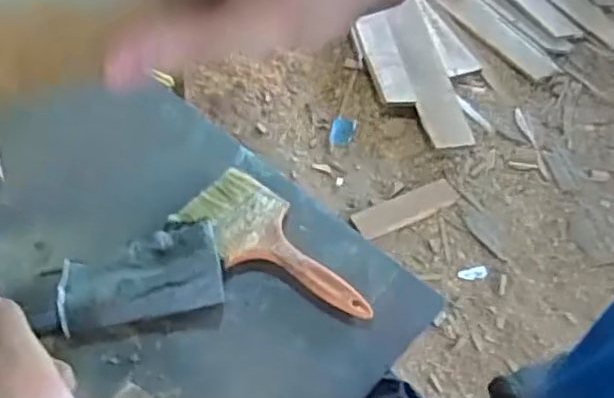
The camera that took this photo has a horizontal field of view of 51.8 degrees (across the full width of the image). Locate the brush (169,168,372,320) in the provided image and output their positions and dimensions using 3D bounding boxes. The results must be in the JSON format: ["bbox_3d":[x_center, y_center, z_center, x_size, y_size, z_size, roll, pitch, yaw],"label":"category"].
[{"bbox_3d":[-0.022,0.043,0.559,0.187,0.019,0.081,33,55,20],"label":"brush"}]

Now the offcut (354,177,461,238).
[{"bbox_3d":[0.260,0.024,1.644,0.292,0.022,0.092,-19,55,-20],"label":"offcut"}]

